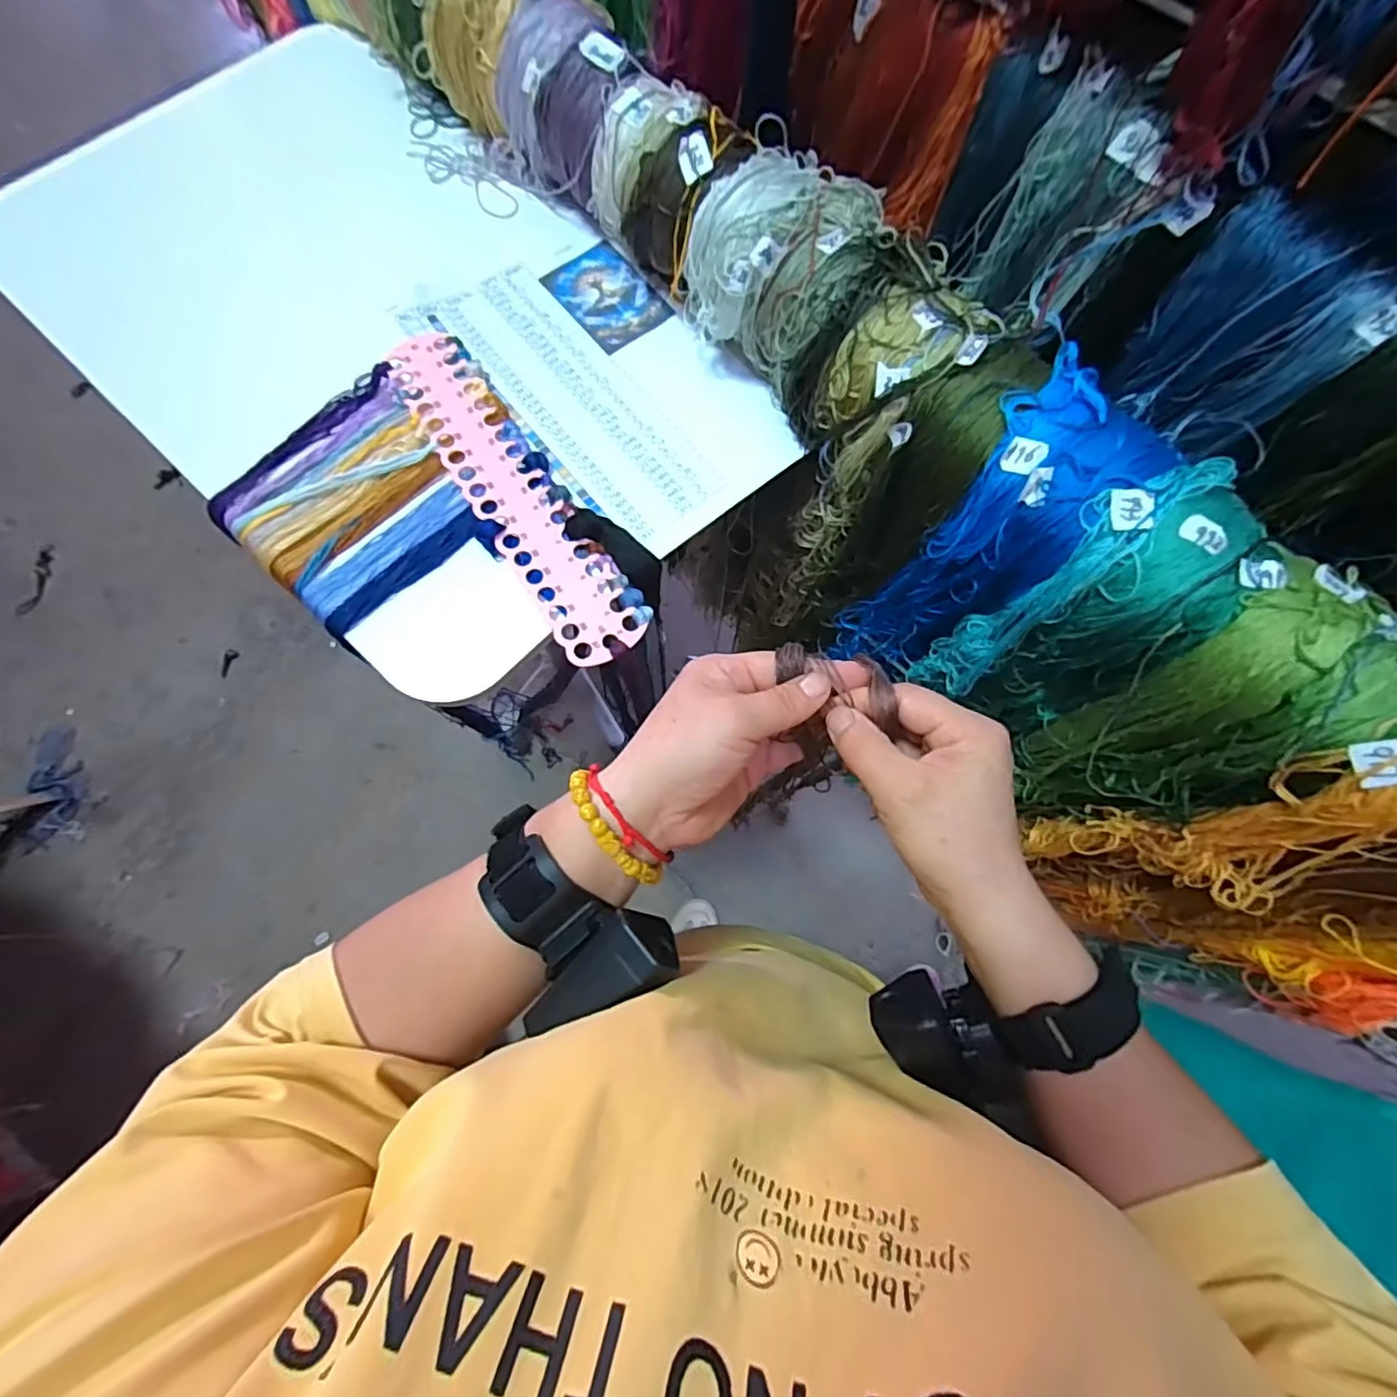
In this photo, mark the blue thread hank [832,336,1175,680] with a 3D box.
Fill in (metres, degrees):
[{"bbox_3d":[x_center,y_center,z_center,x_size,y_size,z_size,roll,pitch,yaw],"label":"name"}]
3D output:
[{"bbox_3d":[0.207,-0.105,0.478,0.120,0.279,0.092,-42,80,-12],"label":"blue thread hank"}]

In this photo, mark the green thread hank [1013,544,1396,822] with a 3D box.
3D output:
[{"bbox_3d":[0.330,0.016,0.444,0.108,0.274,0.108,-42,80,-12],"label":"green thread hank"}]

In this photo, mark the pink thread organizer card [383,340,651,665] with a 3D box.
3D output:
[{"bbox_3d":[-0.132,-0.145,0.426,0.054,0.005,0.280,-34,79,-10],"label":"pink thread organizer card"}]

